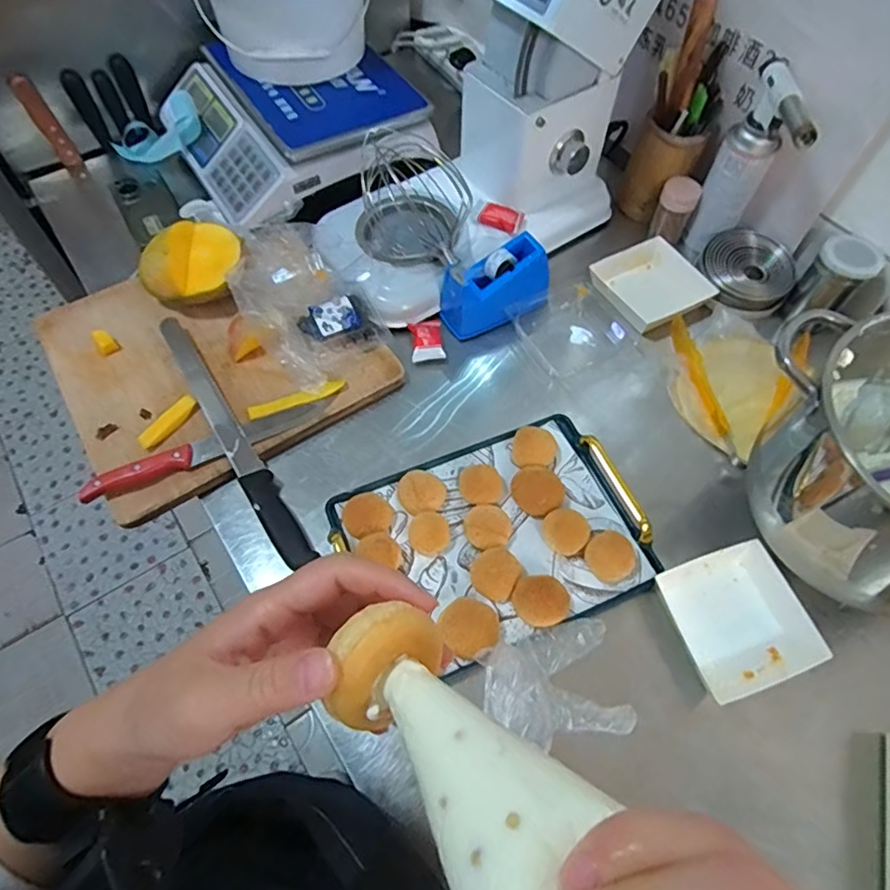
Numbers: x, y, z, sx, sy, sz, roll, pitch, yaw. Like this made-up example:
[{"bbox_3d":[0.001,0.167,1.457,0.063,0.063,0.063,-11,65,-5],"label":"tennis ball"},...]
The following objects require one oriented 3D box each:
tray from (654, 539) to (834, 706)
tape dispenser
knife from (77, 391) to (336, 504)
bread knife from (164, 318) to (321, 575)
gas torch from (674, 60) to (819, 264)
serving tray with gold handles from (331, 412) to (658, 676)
[{"bbox_3d":[0.287,0.172,0.562,0.118,0.039,0.126,-16,63,-10],"label":"tray"},{"bbox_3d":[0.068,-0.205,0.737,0.135,0.088,0.057,-23,64,-13],"label":"tape dispenser"},{"bbox_3d":[-0.255,-0.002,0.632,0.279,0.020,0.030,-24,64,-14],"label":"knife"},{"bbox_3d":[-0.243,-0.015,0.646,0.032,0.014,0.359,-29,66,-16],"label":"bread knife"},{"bbox_3d":[0.372,-0.335,0.727,0.064,0.237,0.164,18,62,8],"label":"gas torch"},{"bbox_3d":[0.054,0.092,0.594,0.294,0.034,0.219,-21,64,-13],"label":"serving tray with gold handles"}]

